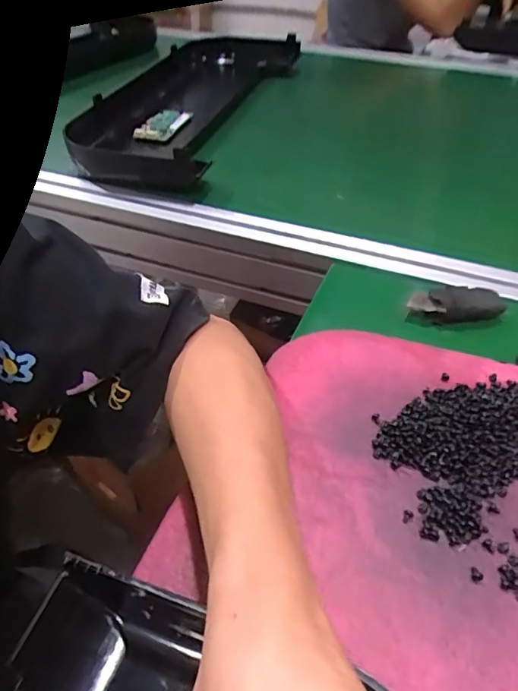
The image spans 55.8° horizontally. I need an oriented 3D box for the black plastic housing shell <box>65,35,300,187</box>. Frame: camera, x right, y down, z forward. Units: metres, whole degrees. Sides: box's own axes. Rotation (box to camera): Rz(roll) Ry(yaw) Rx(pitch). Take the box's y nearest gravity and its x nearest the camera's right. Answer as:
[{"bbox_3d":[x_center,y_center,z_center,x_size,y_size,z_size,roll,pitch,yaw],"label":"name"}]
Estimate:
[{"bbox_3d":[-0.079,-0.385,0.740,0.196,0.062,0.565,9,44,14],"label":"black plastic housing shell"}]

